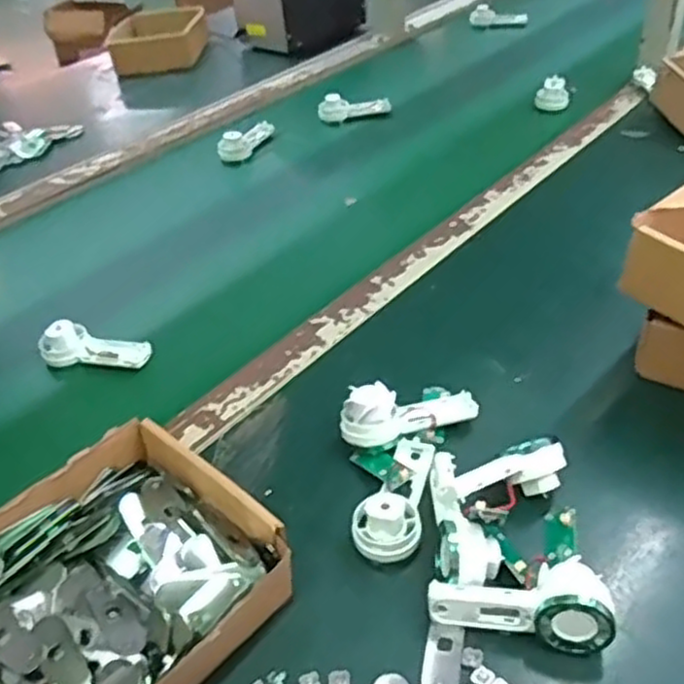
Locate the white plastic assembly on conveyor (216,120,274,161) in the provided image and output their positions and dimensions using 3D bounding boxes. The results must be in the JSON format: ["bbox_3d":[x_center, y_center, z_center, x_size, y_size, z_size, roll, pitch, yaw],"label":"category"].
[{"bbox_3d":[-0.118,-0.254,0.898,0.031,0.032,0.093,14,43,21],"label":"white plastic assembly on conveyor"}]

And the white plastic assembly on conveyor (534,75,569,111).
[{"bbox_3d":[0.273,-0.324,0.939,0.041,0.021,0.065,7,41,14],"label":"white plastic assembly on conveyor"}]

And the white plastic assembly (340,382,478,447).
[{"bbox_3d":[0.045,0.049,0.491,0.092,0.036,0.032,-11,40,-7],"label":"white plastic assembly"}]

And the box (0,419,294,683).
[{"bbox_3d":[-0.129,0.136,0.389,0.155,0.046,0.171,29,50,34],"label":"box"}]

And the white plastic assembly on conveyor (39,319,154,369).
[{"bbox_3d":[-0.202,0.003,0.594,0.088,0.024,0.033,4,41,11],"label":"white plastic assembly on conveyor"}]

